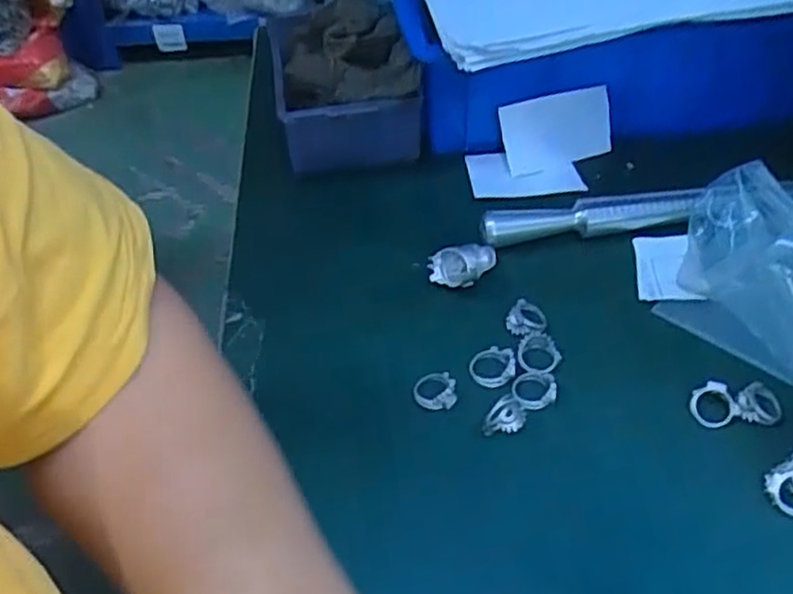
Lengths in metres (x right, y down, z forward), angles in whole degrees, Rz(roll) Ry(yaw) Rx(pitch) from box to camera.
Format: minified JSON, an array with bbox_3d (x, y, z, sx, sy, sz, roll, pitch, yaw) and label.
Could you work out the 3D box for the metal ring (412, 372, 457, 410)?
[{"bbox_3d":[0.019,0.048,0.376,0.021,0.004,0.019,-4,50,3],"label":"metal ring"}]

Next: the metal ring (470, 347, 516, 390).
[{"bbox_3d":[0.050,0.036,0.382,0.023,0.004,0.022,-3,50,4],"label":"metal ring"}]

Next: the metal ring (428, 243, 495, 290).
[{"bbox_3d":[0.039,-0.018,0.425,0.039,0.021,0.020,-9,49,-2],"label":"metal ring"}]

